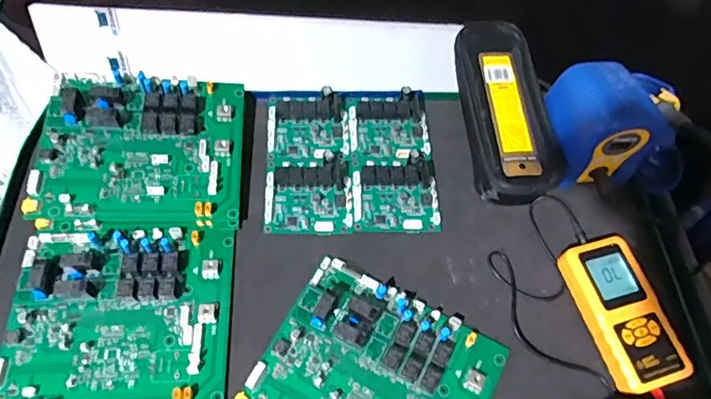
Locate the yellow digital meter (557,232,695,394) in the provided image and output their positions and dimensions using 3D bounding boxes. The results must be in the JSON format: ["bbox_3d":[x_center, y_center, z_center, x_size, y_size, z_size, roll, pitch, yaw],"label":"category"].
[{"bbox_3d":[0.260,0.106,0.498,0.071,0.026,0.147,-15,64,-10],"label":"yellow digital meter"}]

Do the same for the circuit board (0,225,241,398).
[{"bbox_3d":[-0.220,0.105,0.477,0.202,0.030,0.176,-1,62,-3],"label":"circuit board"}]

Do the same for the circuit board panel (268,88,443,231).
[{"bbox_3d":[-0.007,-0.047,0.577,0.188,0.021,0.176,-1,62,-3],"label":"circuit board panel"}]

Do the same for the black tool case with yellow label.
[{"bbox_3d":[0.171,-0.105,0.593,0.099,0.047,0.229,-6,62,-5],"label":"black tool case with yellow label"}]

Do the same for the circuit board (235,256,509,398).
[{"bbox_3d":[0.018,0.160,0.459,0.198,0.027,0.168,26,64,11],"label":"circuit board"}]

